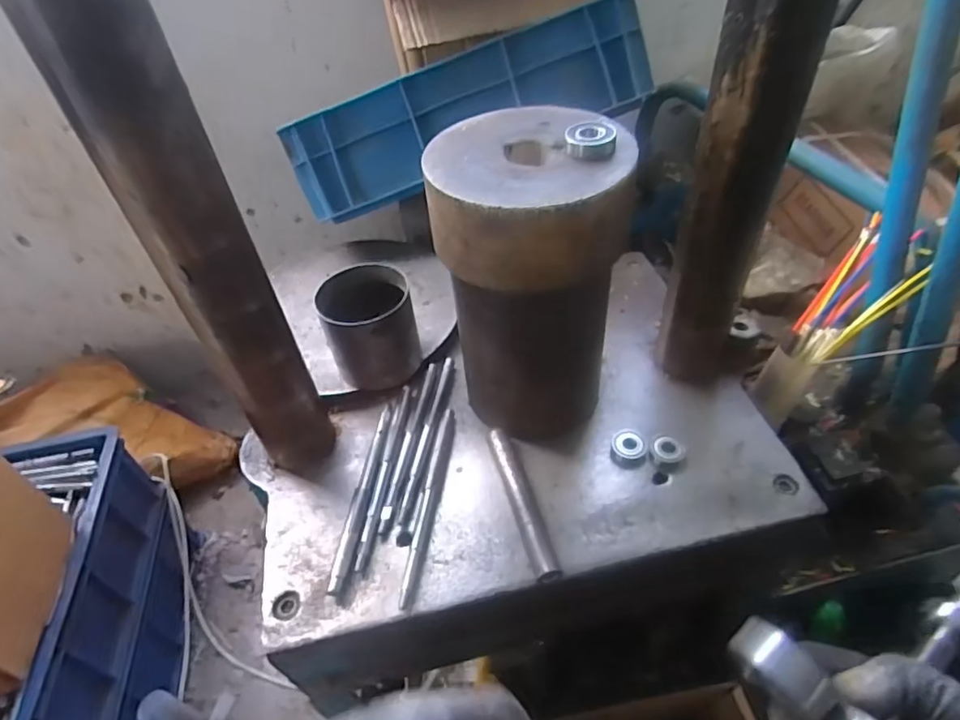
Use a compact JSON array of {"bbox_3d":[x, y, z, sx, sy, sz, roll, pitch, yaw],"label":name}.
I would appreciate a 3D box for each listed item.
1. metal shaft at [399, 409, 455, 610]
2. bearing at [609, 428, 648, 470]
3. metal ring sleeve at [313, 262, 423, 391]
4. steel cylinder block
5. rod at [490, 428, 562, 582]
[{"bbox_3d":[-0.044,0.119,0.490,0.010,0.014,0.184,4,46,10],"label":"metal shaft"},{"bbox_3d":[0.134,0.080,0.509,0.030,0.016,0.033,-2,46,4],"label":"bearing"},{"bbox_3d":[-0.104,-0.027,0.558,0.091,0.104,0.083,-21,47,-14],"label":"metal ring sleeve"},{"bbox_3d":[0.043,-0.052,0.481,0.141,0.259,0.137,16,50,21],"label":"steel cylinder block"},{"bbox_3d":[0.036,0.118,0.474,0.020,0.021,0.137,-14,46,-8],"label":"rod"}]

